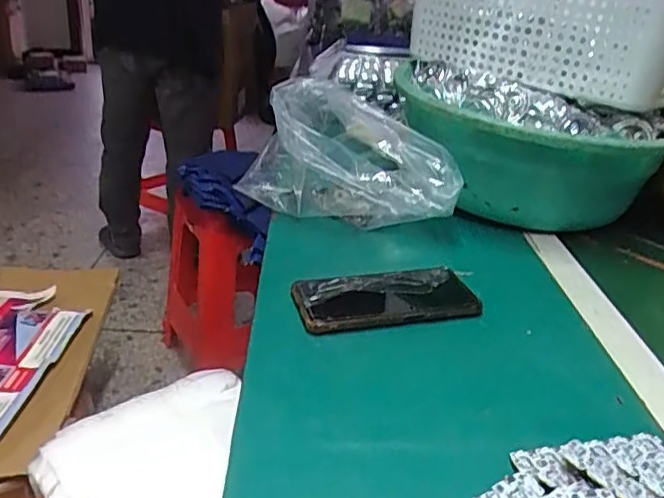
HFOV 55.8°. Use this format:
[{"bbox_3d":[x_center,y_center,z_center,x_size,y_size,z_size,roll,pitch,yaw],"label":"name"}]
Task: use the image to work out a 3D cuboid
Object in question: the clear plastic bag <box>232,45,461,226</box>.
[{"bbox_3d":[0.015,-0.105,0.718,0.152,0.149,0.220,-11,29,-29],"label":"clear plastic bag"}]

